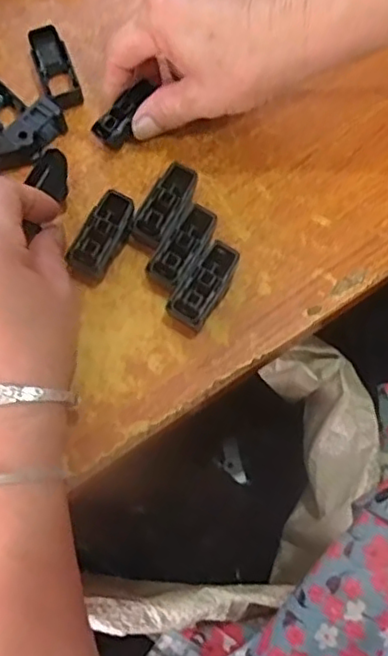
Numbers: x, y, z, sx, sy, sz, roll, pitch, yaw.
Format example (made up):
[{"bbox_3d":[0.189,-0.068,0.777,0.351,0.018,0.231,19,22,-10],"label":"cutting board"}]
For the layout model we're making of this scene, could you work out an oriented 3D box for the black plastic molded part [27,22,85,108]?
[{"bbox_3d":[-0.089,-0.166,0.401,0.022,0.014,0.052,-21,88,-5],"label":"black plastic molded part"}]

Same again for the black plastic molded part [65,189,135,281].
[{"bbox_3d":[-0.052,-0.054,0.368,0.025,0.016,0.049,27,81,0],"label":"black plastic molded part"}]

